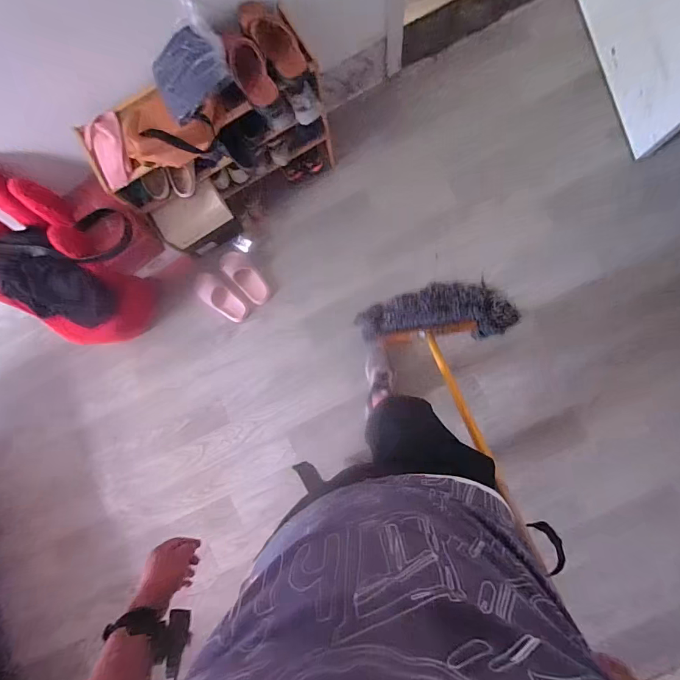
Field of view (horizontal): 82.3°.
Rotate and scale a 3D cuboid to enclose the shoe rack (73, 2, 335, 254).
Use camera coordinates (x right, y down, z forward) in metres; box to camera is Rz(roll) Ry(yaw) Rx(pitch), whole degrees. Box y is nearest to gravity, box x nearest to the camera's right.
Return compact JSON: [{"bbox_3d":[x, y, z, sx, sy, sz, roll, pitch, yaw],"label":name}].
[{"bbox_3d":[-0.393,-0.659,1.328,0.695,0.566,0.301,-36,82,2],"label":"shoe rack"}]

